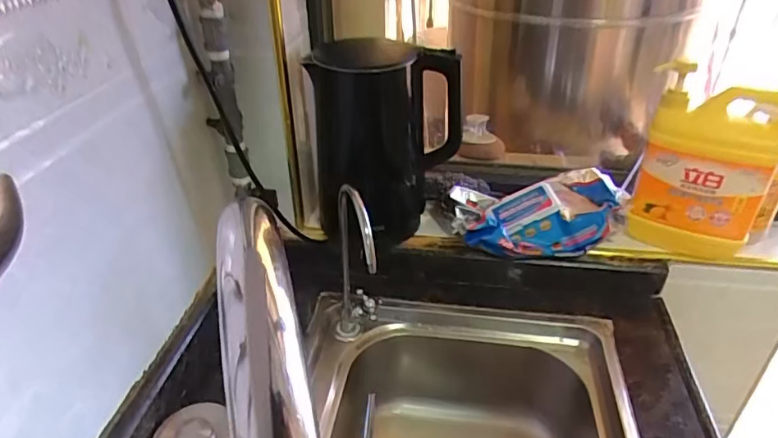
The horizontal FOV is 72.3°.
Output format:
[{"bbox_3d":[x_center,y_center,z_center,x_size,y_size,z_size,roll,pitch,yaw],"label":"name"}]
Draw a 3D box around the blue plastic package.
[{"bbox_3d":[0.223,-0.009,0.783,0.252,0.073,0.125,-4,34,-6],"label":"blue plastic package"}]

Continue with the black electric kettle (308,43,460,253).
[{"bbox_3d":[-0.004,-0.116,0.775,0.206,0.251,0.168,3,33,5],"label":"black electric kettle"}]

